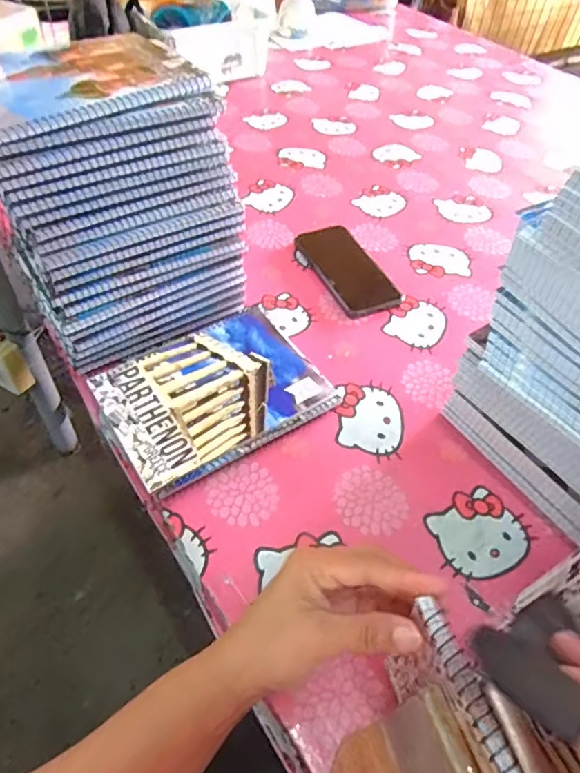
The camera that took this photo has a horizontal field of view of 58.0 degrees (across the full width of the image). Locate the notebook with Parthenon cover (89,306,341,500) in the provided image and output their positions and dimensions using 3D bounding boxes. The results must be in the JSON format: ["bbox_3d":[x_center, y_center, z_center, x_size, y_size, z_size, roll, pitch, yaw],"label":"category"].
[{"bbox_3d":[-0.076,0.003,0.520,0.199,0.011,0.151,-27,57,-22],"label":"notebook with Parthenon cover"}]

